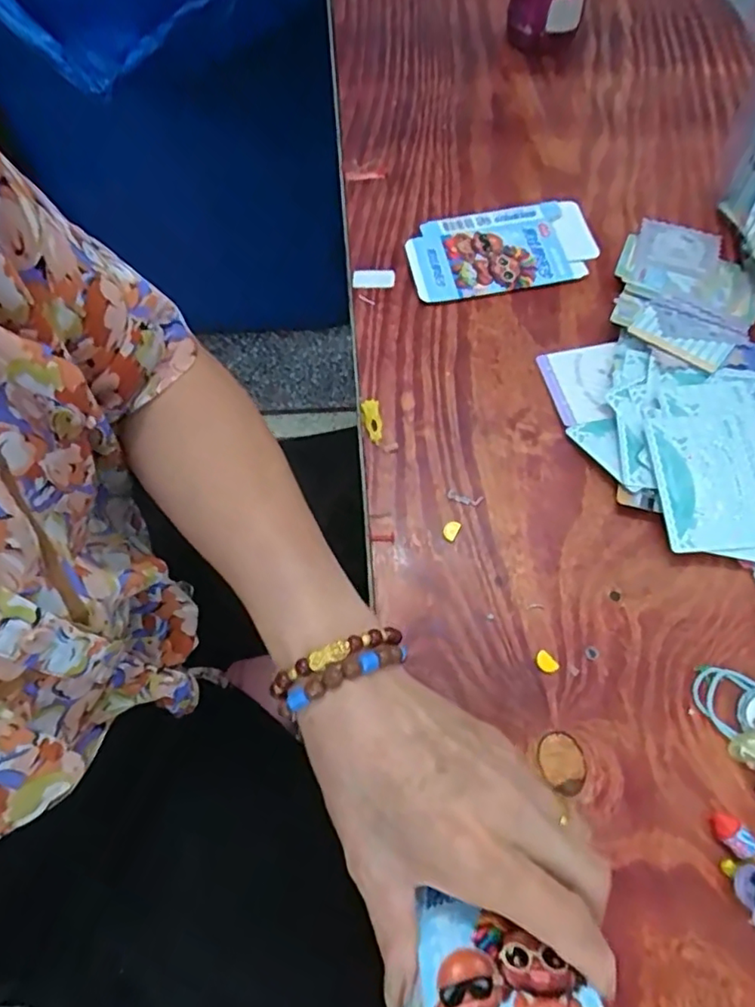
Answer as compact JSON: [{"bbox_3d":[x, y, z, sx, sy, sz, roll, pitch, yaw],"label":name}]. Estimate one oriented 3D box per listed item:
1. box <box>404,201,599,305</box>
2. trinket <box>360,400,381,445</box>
[{"bbox_3d":[0.098,-0.199,0.460,0.145,0.010,0.079,-12,66,-3],"label":"box"},{"bbox_3d":[-0.004,-0.055,0.397,0.012,0.009,0.031,-6,65,-1],"label":"trinket"}]

